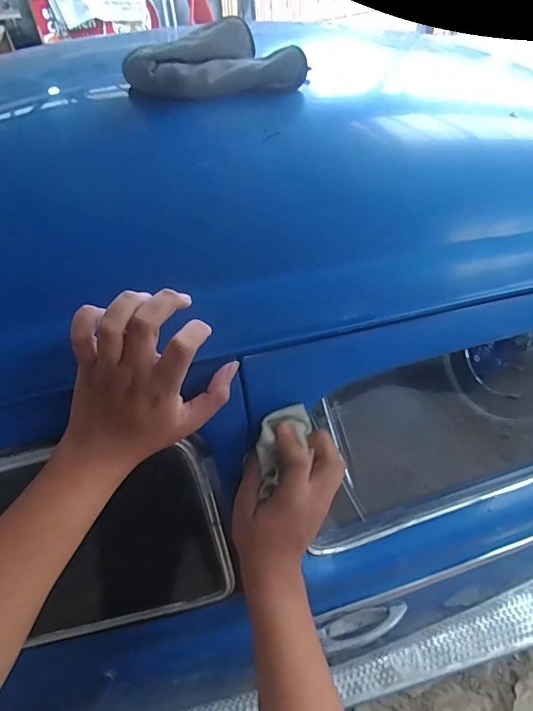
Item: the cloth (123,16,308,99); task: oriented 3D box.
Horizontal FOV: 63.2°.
[{"bbox_3d":[-0.066,-0.359,0.527,0.209,0.056,0.114,-13,46,-9],"label":"cloth"}]

